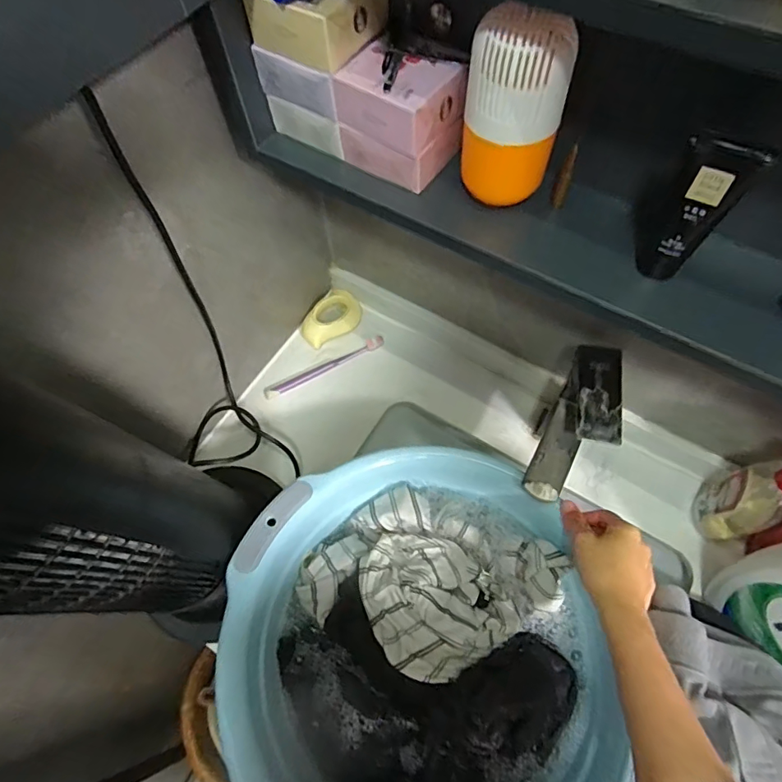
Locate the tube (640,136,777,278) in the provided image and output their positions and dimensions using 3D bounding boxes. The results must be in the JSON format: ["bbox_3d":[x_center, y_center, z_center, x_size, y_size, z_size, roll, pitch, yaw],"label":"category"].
[{"bbox_3d":[0.193,-0.114,0.315,0.022,0.104,0.038,-36,67,-15],"label":"tube"}]

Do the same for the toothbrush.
[{"bbox_3d":[-0.098,-0.036,0.729,0.193,0.016,0.020,-25,65,-10],"label":"toothbrush"}]

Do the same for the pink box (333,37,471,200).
[{"bbox_3d":[0.010,-0.219,0.387,0.082,0.071,0.069,34,69,18],"label":"pink box"}]

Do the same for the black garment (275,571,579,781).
[{"bbox_3d":[0.023,0.306,0.470,0.277,0.037,0.177,14,65,9],"label":"black garment"}]

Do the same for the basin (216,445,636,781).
[{"bbox_3d":[0.036,0.244,0.473,0.349,0.110,0.369,-11,63,-3],"label":"basin"}]

